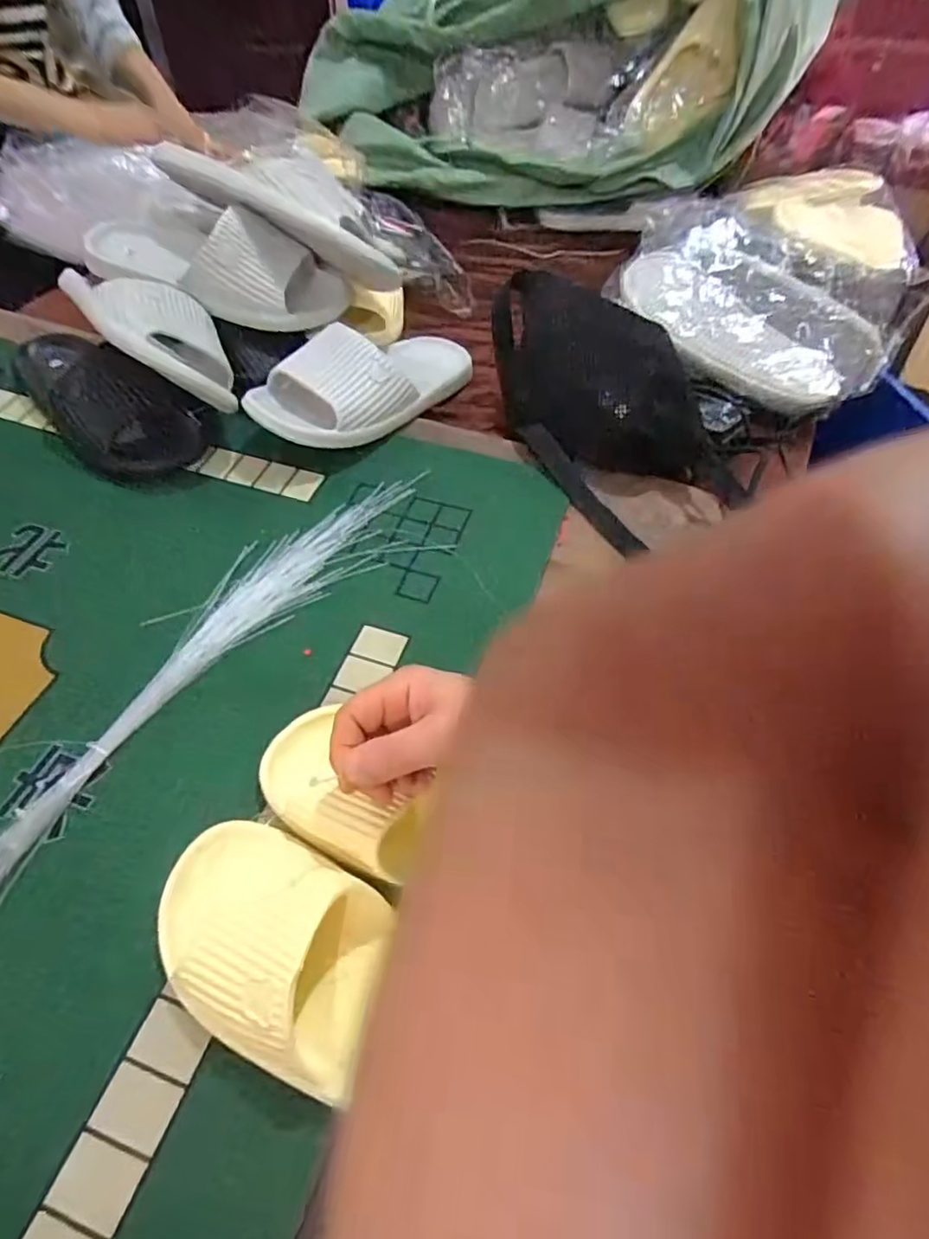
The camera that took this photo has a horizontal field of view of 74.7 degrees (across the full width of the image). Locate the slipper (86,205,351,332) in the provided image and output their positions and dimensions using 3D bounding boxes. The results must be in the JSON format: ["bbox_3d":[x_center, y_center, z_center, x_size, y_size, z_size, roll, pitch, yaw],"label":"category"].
[{"bbox_3d":[-0.247,-0.371,0.631,0.247,0.074,0.128,23,58,15],"label":"slipper"}]

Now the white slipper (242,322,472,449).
[{"bbox_3d":[-0.084,-0.260,0.642,0.111,0.076,0.289,33,46,20],"label":"white slipper"}]

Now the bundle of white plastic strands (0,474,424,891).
[{"bbox_3d":[-0.231,0.069,0.443,0.072,0.022,0.596,28,59,18],"label":"bundle of white plastic strands"}]

